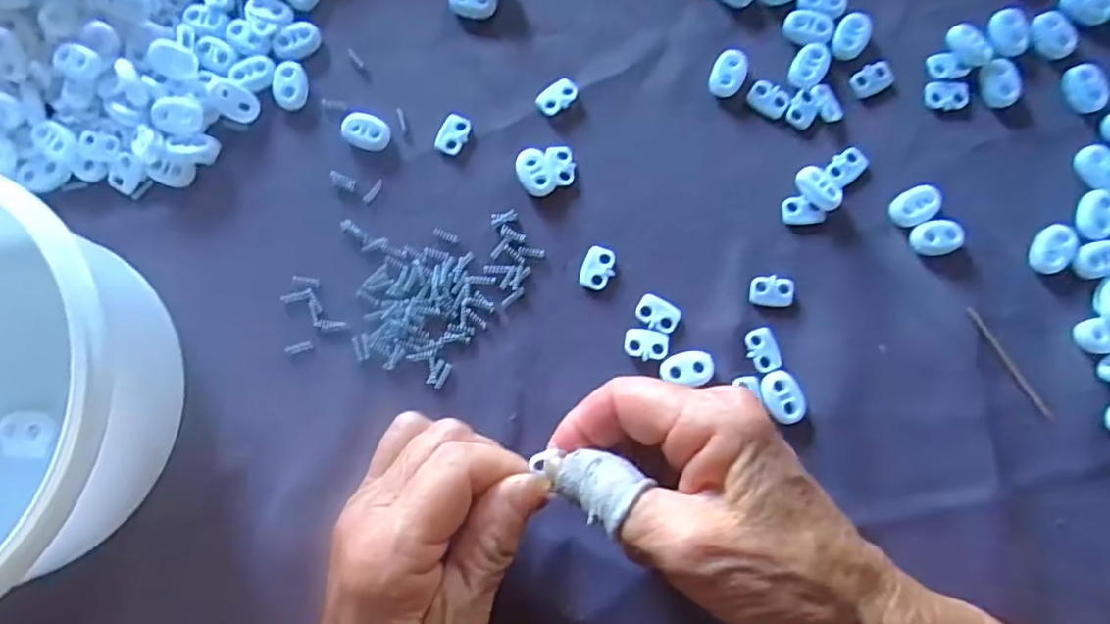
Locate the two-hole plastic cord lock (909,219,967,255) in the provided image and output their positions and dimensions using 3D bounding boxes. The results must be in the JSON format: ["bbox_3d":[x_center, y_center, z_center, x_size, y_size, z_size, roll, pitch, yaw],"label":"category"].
[{"bbox_3d":[0.168,-0.033,0.275,0.021,0.006,0.016,-10,81,-2],"label":"two-hole plastic cord lock"}]

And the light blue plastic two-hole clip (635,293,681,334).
[{"bbox_3d":[0.046,0.000,0.275,0.019,0.004,0.014,25,82,4],"label":"light blue plastic two-hole clip"}]

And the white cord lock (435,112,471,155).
[{"bbox_3d":[-0.047,-0.083,0.290,0.013,0.004,0.018,19,82,3],"label":"white cord lock"}]

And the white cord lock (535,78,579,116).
[{"bbox_3d":[0.001,-0.101,0.291,0.020,0.004,0.013,-34,83,-5],"label":"white cord lock"}]

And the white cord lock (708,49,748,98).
[{"bbox_3d":[0.081,-0.111,0.290,0.015,0.005,0.022,14,81,2],"label":"white cord lock"}]

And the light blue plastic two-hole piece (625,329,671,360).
[{"bbox_3d":[0.041,0.014,0.273,0.019,0.004,0.014,2,81,0],"label":"light blue plastic two-hole piece"}]

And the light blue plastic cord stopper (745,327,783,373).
[{"bbox_3d":[0.091,0.016,0.271,0.014,0.004,0.019,-12,81,-2],"label":"light blue plastic cord stopper"}]

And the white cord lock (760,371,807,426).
[{"bbox_3d":[0.098,0.036,0.267,0.016,0.005,0.022,-14,81,-2],"label":"white cord lock"}]

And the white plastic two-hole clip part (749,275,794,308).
[{"bbox_3d":[0.096,-0.009,0.276,0.019,0.004,0.013,6,81,1],"label":"white plastic two-hole clip part"}]

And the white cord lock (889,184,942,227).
[{"bbox_3d":[0.161,-0.047,0.278,0.023,0.005,0.016,-27,82,-4],"label":"white cord lock"}]

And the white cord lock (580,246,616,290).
[{"bbox_3d":[0.020,-0.020,0.279,0.014,0.004,0.019,18,82,3],"label":"white cord lock"}]

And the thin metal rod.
[{"bbox_3d":[0.196,0.022,0.268,0.004,0.004,0.055,-31,83,-5],"label":"thin metal rod"}]

